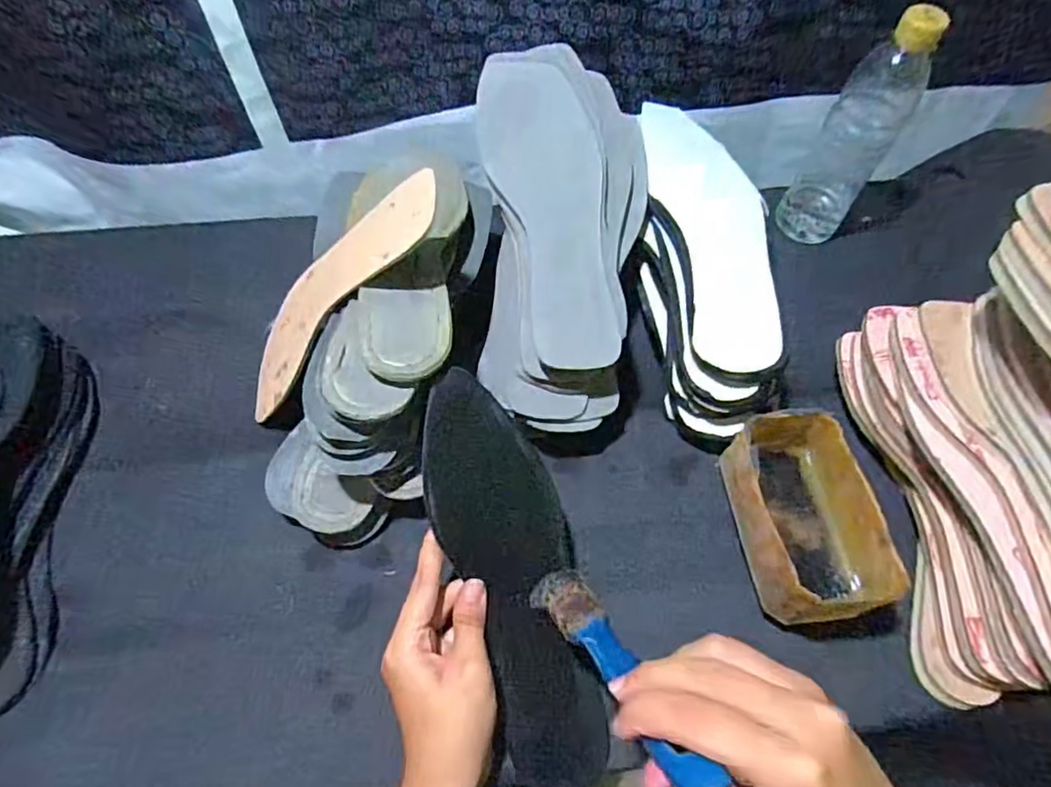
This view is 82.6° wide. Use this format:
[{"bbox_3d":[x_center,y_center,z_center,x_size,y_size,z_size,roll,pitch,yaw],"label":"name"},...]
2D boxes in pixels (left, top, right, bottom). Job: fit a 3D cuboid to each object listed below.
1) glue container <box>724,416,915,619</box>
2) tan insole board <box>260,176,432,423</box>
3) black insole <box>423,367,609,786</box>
[{"bbox_3d":[0.173,0.079,0.386,0.079,0.059,0.130,-8,60,-6],"label":"glue container"},{"bbox_3d":[-0.136,-0.067,0.407,0.011,0.228,0.078,15,50,-44],"label":"tan insole board"},{"bbox_3d":[-0.006,0.110,0.362,0.072,0.026,0.245,-16,86,-10],"label":"black insole"}]

